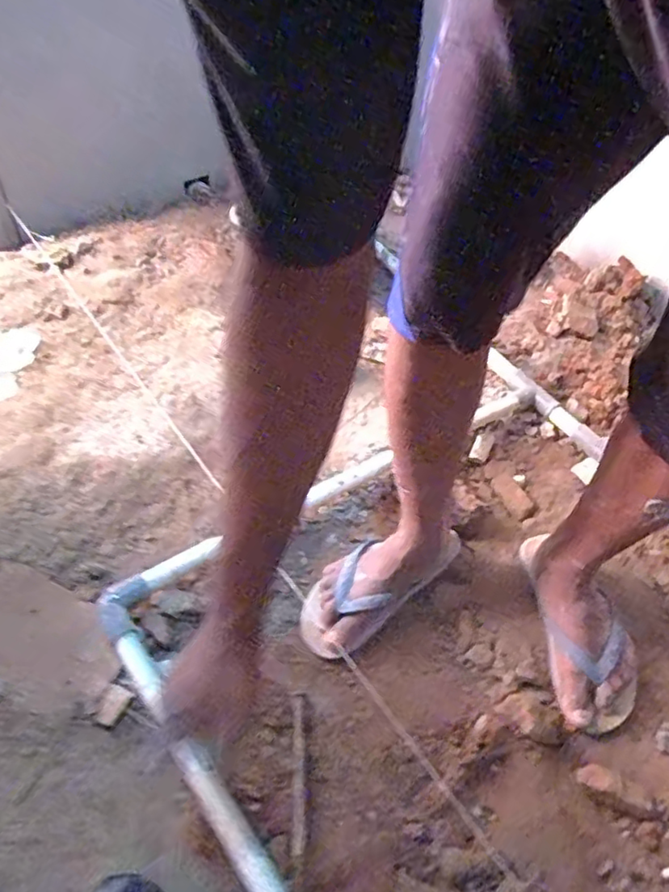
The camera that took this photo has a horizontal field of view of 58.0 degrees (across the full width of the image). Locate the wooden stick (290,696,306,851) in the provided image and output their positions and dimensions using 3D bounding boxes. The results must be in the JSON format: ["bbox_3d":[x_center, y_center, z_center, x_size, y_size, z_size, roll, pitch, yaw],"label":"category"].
[{"bbox_3d":[-0.039,0.351,0.655,0.015,0.009,0.153,1,49,-4],"label":"wooden stick"}]

